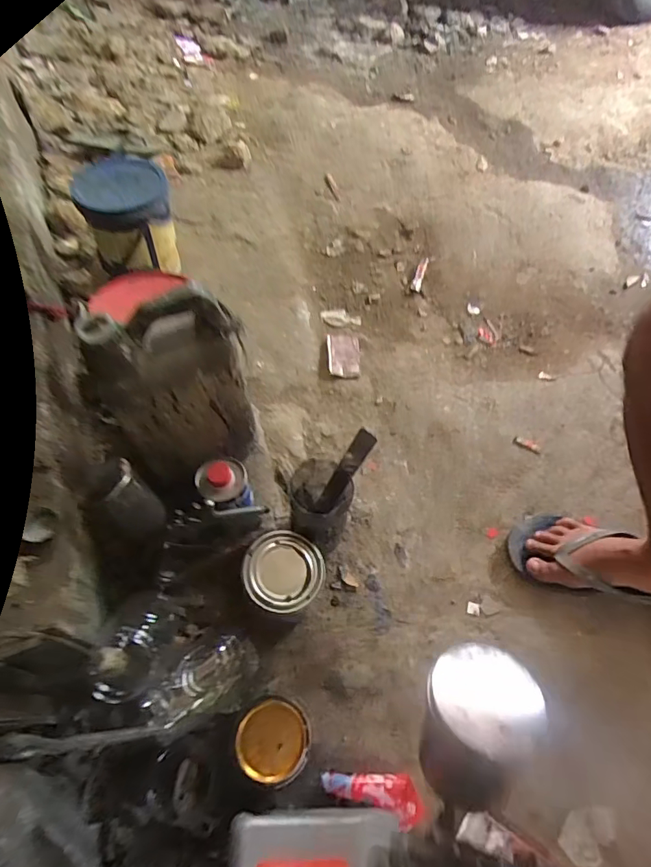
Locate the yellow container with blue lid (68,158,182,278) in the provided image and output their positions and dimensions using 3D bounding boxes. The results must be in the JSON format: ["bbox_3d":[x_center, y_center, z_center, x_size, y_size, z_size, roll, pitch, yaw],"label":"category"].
[{"bbox_3d":[-0.403,-0.449,1.006,0.159,0.174,0.188,-12,59,-9],"label":"yellow container with blue lid"}]

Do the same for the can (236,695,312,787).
[{"bbox_3d":[-0.065,0.395,0.627,0.087,0.067,0.090,1,58,-1],"label":"can"}]

